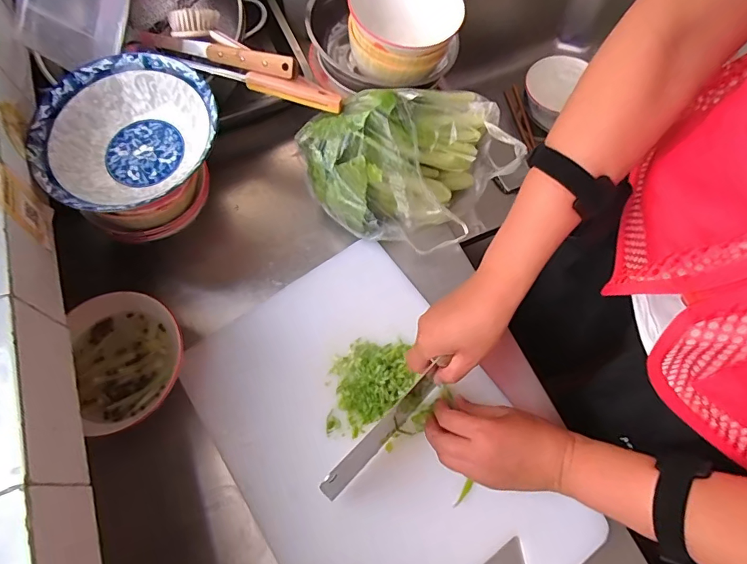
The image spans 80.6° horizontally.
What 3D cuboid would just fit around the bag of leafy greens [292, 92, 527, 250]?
[{"bbox_3d":[0.047,-0.139,0.557,0.242,0.129,0.168,-18,67,-9],"label":"bag of leafy greens"}]

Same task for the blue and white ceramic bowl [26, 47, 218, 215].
[{"bbox_3d":[-0.275,-0.165,0.494,0.193,0.064,0.173,-41,72,-18],"label":"blue and white ceramic bowl"}]

